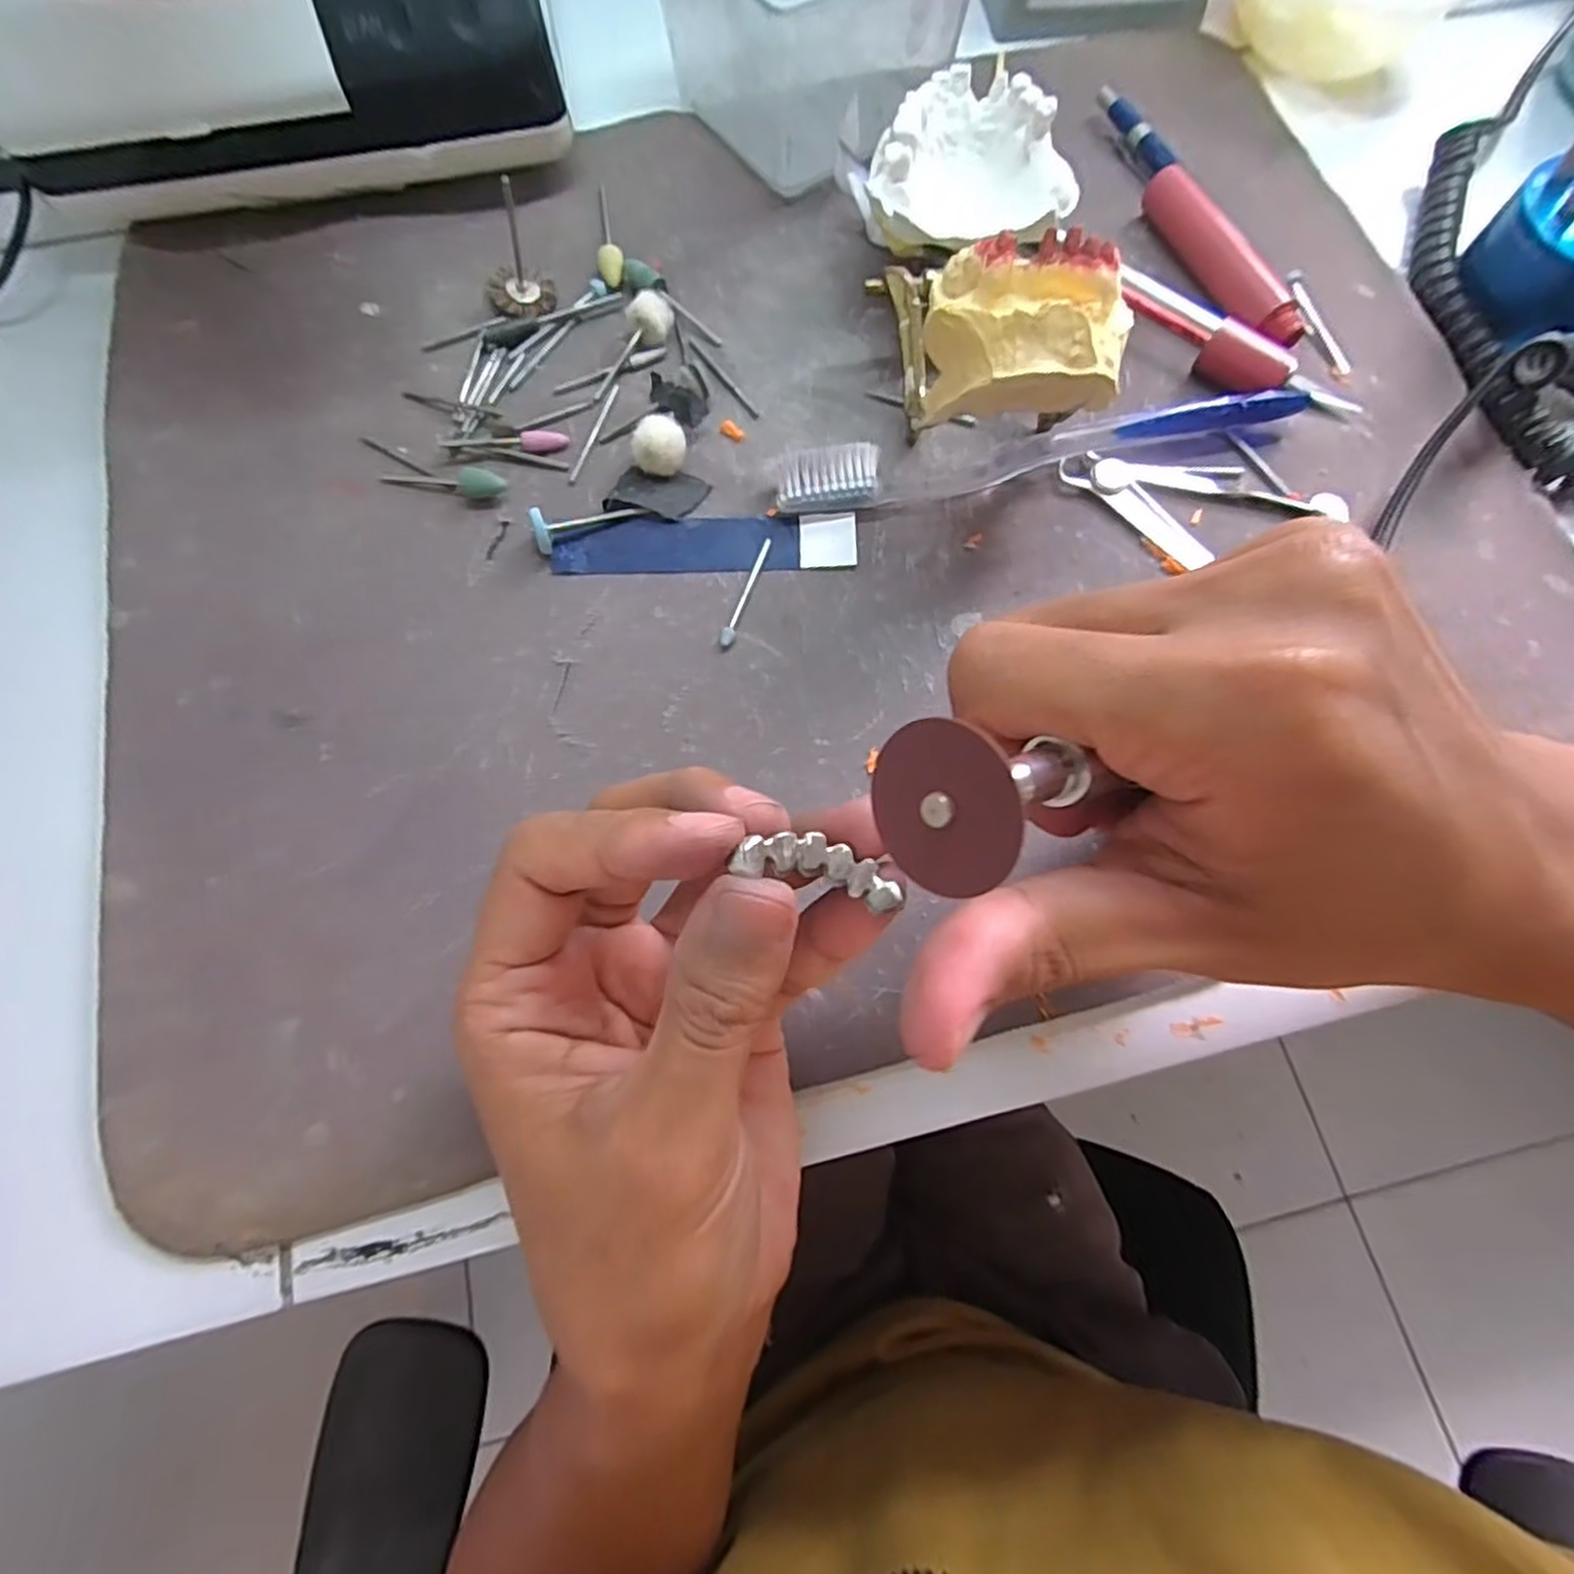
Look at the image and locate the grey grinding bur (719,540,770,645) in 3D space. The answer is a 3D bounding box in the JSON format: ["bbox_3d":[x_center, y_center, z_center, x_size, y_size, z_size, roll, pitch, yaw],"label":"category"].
[{"bbox_3d":[-0.014,-0.065,0.244,0.004,0.004,0.043,17,74,5],"label":"grey grinding bur"}]

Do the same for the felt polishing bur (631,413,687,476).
[{"bbox_3d":[-0.044,-0.117,0.253,0.018,0.016,0.015,-11,74,-3],"label":"felt polishing bur"}]

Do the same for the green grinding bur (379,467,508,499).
[{"bbox_3d":[-0.120,-0.107,0.254,0.045,0.008,0.007,8,74,2],"label":"green grinding bur"}]

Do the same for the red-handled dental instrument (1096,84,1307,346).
[{"bbox_3d":[0.158,-0.226,0.287,0.019,0.017,0.144,-16,74,-5],"label":"red-handled dental instrument"}]

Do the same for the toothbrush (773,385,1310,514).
[{"bbox_3d":[0.088,-0.117,0.254,0.184,0.015,0.016,-10,74,-3],"label":"toothbrush"}]

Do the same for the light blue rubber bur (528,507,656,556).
[{"bbox_3d":[-0.067,-0.092,0.247,0.040,0.013,0.011,-24,75,-7],"label":"light blue rubber bur"}]

